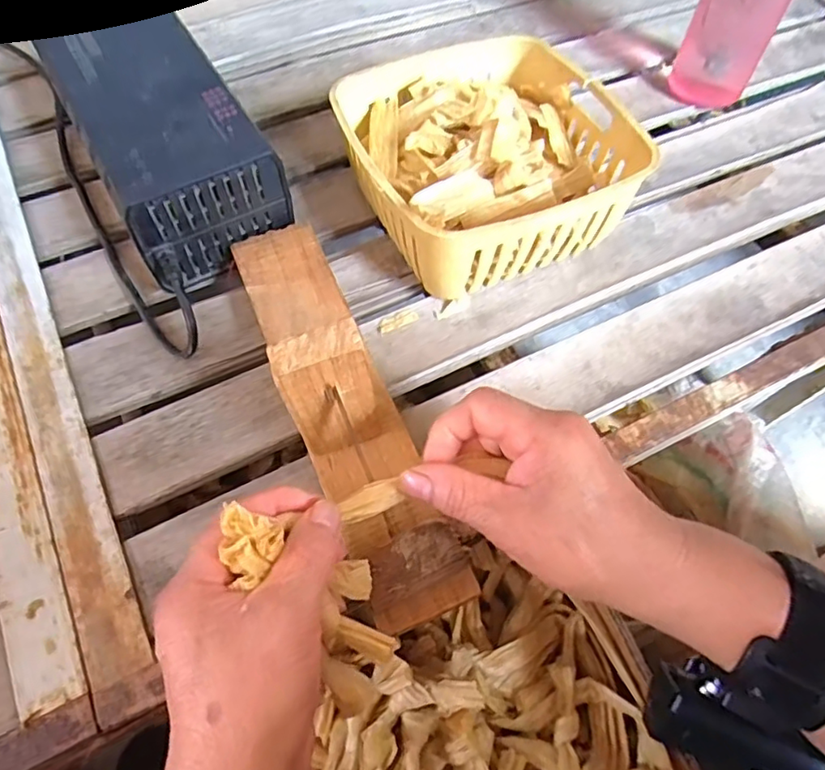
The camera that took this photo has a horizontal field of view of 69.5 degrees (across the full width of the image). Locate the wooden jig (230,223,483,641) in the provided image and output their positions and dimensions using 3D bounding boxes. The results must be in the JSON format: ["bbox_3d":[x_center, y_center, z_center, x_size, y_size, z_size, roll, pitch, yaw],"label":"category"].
[{"bbox_3d":[-0.045,-0.014,0.325,0.061,0.108,0.272,-20,63,-14],"label":"wooden jig"}]

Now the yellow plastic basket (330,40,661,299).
[{"bbox_3d":[0.047,-0.165,0.438,0.180,0.080,0.180,-21,64,-17],"label":"yellow plastic basket"}]

